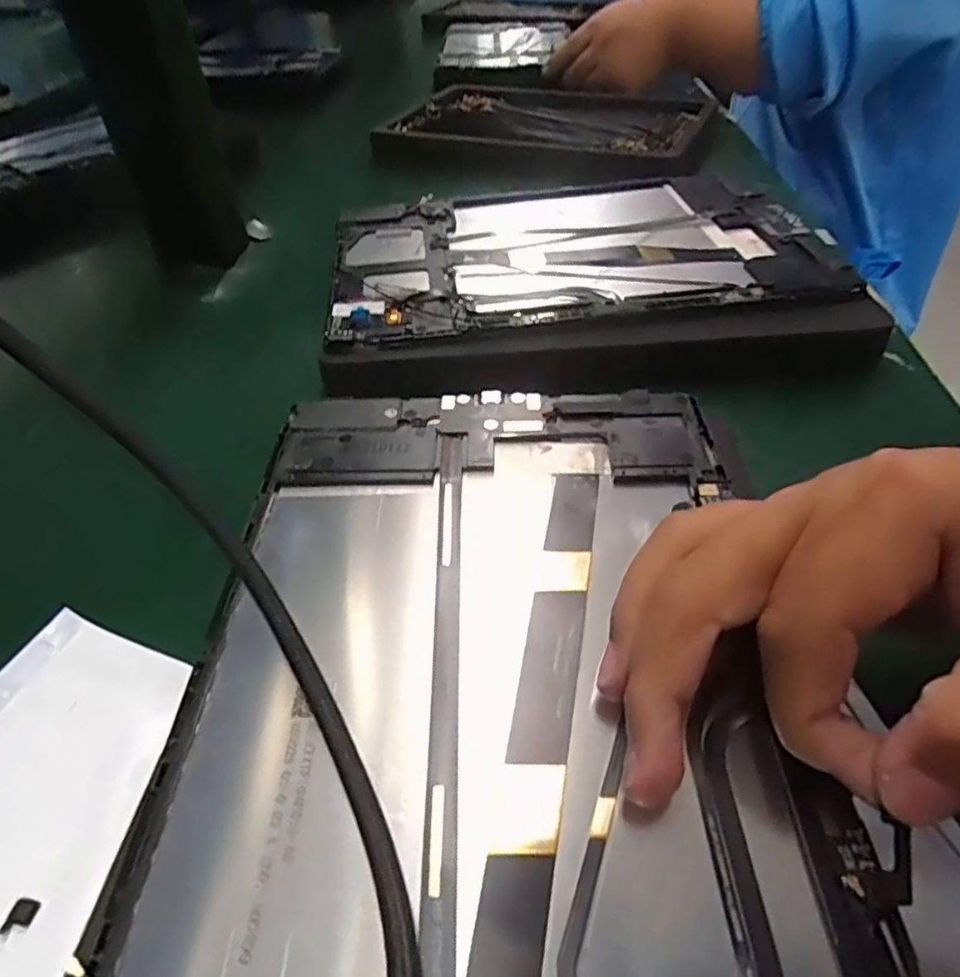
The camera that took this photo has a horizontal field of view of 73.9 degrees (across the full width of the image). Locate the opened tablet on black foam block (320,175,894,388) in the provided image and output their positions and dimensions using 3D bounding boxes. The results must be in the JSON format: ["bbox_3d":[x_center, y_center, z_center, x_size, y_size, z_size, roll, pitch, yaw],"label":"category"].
[{"bbox_3d":[0.048,-0.113,0.325,0.238,0.022,0.177,-4,44,-3],"label":"opened tablet on black foam block"}]

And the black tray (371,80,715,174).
[{"bbox_3d":[0.057,-0.298,0.516,0.242,0.017,0.177,18,47,19],"label":"black tray"}]

